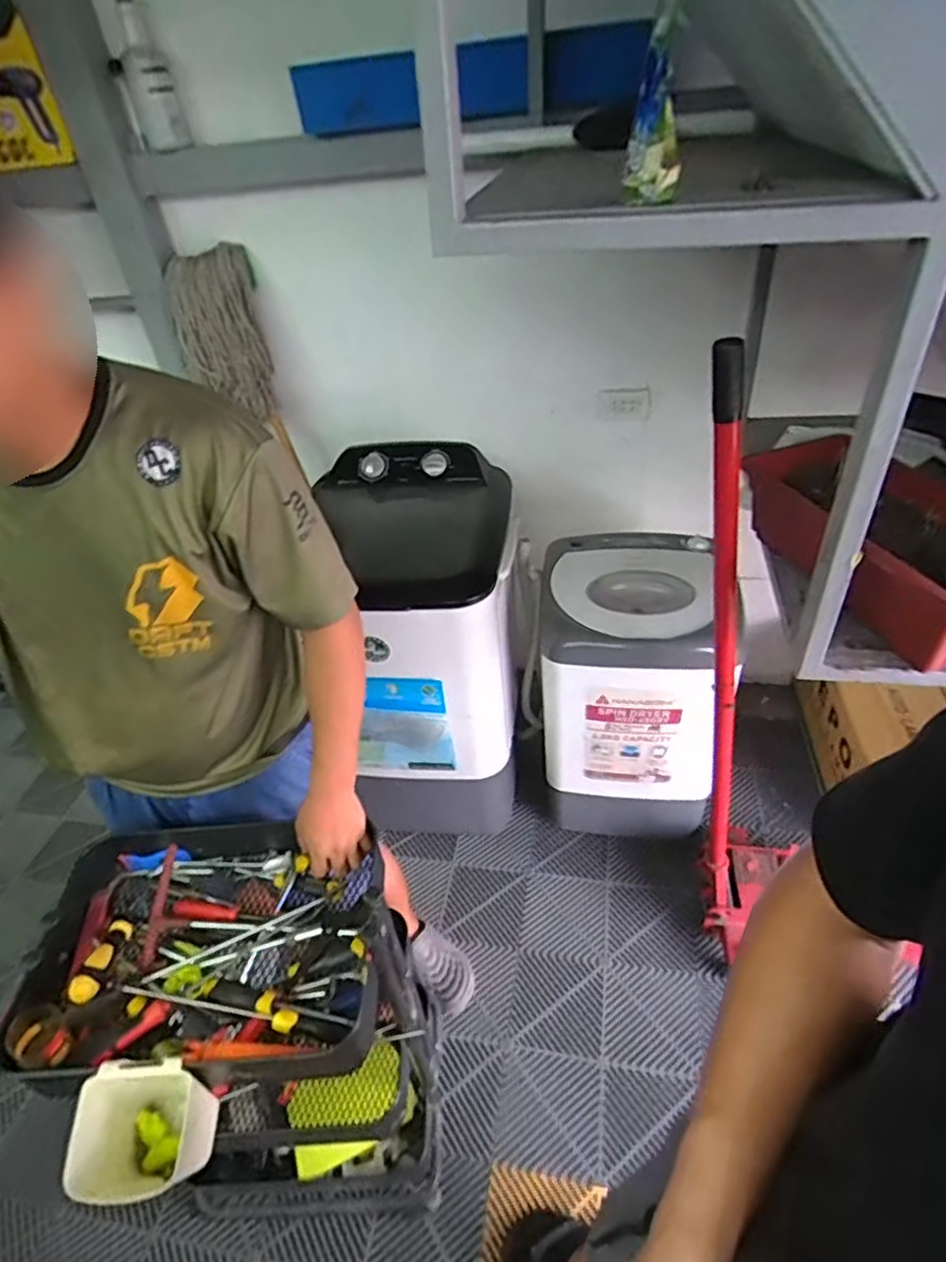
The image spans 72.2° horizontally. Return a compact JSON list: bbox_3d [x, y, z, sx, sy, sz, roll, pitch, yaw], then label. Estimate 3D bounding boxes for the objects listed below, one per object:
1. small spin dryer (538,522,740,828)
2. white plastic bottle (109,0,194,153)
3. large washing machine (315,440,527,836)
[{"bbox_3d":[0.350,0.141,1.598,0.431,0.648,0.393,-2,40,6],"label":"small spin dryer"},{"bbox_3d":[-0.676,-1.142,1.336,0.108,0.237,0.094,-17,41,-11],"label":"white plastic bottle"},{"bbox_3d":[-0.136,0.060,1.620,0.512,0.837,0.529,-6,40,1],"label":"large washing machine"}]

